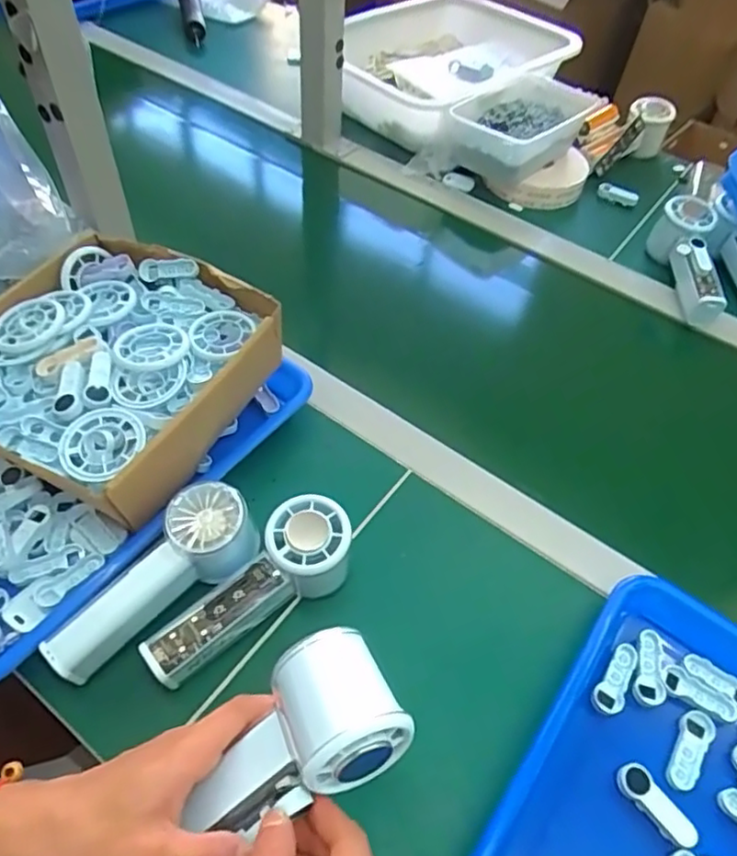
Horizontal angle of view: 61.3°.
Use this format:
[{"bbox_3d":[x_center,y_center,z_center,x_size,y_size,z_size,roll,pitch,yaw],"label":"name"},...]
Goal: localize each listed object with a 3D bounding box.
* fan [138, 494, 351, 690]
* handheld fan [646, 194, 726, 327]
[{"bbox_3d":[-0.076,0.117,0.437,0.155,0.060,0.055,-39,63,-12],"label":"fan"},{"bbox_3d":[0.353,-0.180,0.686,0.053,0.071,0.157,1,65,-3],"label":"handheld fan"}]

